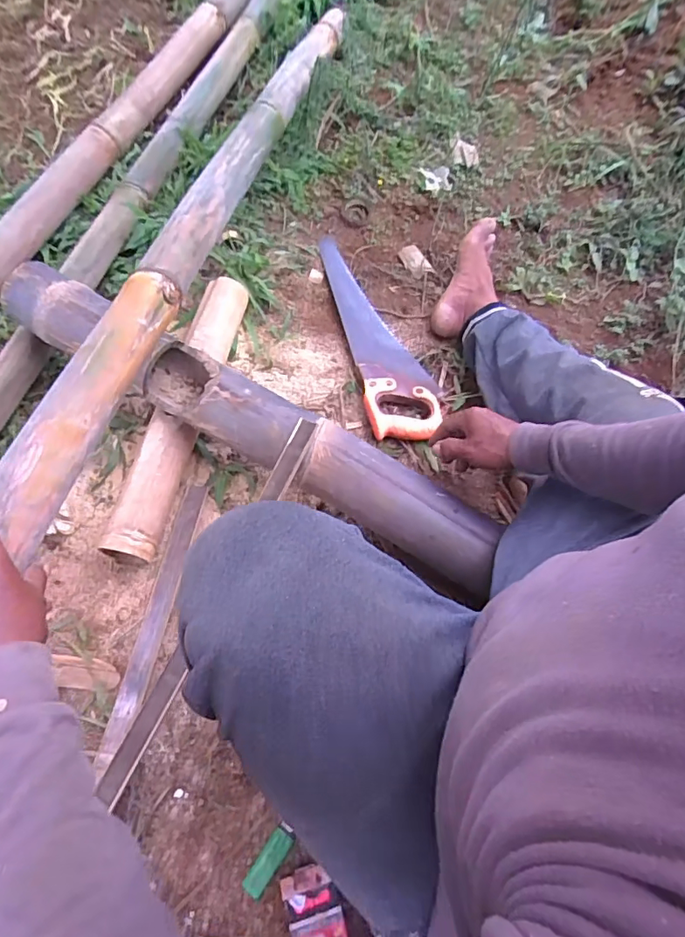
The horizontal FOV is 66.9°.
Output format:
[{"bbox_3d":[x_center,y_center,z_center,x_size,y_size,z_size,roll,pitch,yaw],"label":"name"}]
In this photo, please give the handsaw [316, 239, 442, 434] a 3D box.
[{"bbox_3d":[0.051,-0.250,0.910,0.121,0.034,0.458,-16,62,-8],"label":"handsaw"}]

